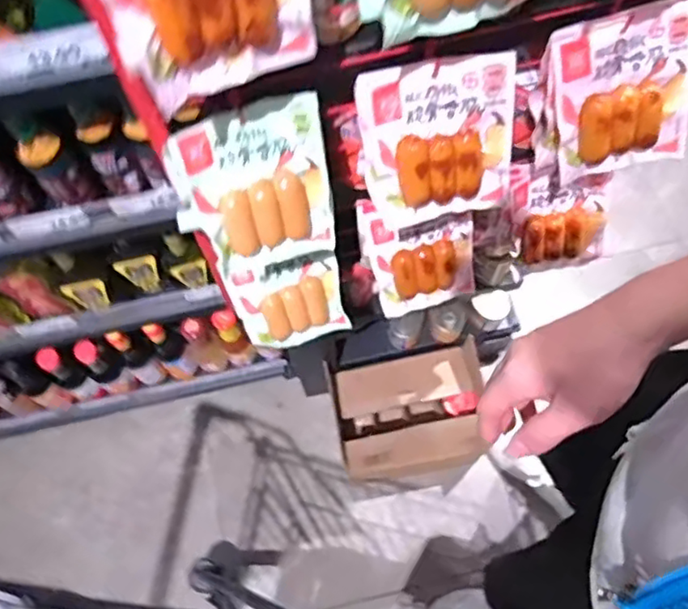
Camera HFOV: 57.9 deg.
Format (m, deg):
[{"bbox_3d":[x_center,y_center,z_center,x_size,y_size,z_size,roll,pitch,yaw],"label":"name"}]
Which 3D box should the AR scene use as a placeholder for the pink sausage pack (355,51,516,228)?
[{"bbox_3d":[0.084,-0.143,0.562,0.133,0.146,0.028,-8,37,3],"label":"pink sausage pack"}]

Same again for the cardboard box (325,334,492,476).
[{"bbox_3d":[0.134,0.226,1.292,0.291,0.229,0.216,-11,66,-3],"label":"cardboard box"}]

